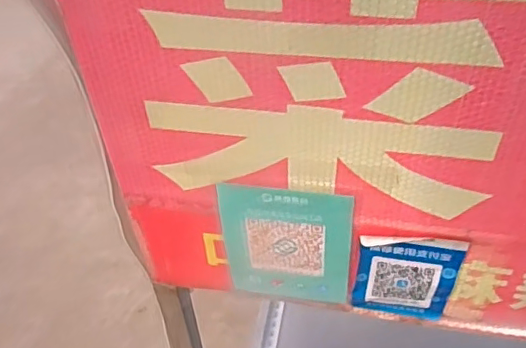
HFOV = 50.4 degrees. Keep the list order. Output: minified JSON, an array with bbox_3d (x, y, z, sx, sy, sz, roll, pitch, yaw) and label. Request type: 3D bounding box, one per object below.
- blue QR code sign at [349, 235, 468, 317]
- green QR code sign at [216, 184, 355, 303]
[{"bbox_3d":[0.117,0.085,0.458,0.078,0.108,0.008,4,46,6],"label":"blue QR code sign"},{"bbox_3d":[0.020,0.061,0.456,0.104,0.132,0.005,6,46,9],"label":"green QR code sign"}]

